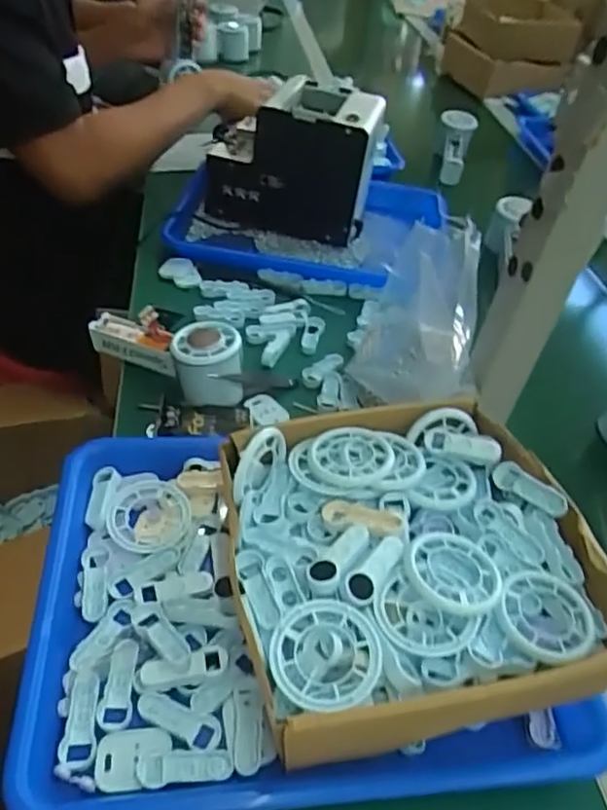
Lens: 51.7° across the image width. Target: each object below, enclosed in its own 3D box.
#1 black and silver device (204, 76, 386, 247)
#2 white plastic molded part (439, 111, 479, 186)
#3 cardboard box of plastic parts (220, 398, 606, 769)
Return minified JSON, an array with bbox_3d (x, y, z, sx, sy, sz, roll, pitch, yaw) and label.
[{"bbox_3d":[-0.012,-0.287,0.748,0.194,0.149,0.111,16,44,6],"label":"black and silver device"},{"bbox_3d":[0.236,-0.398,0.966,0.055,0.059,0.132,8,79,2],"label":"white plastic molded part"},{"bbox_3d":[0.064,0.097,0.394,0.212,0.073,0.203,-3,45,-13],"label":"cardboard box of plastic parts"}]

